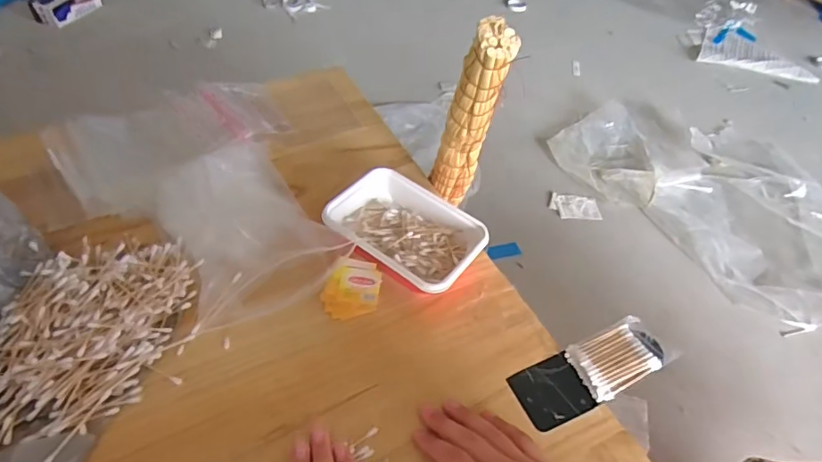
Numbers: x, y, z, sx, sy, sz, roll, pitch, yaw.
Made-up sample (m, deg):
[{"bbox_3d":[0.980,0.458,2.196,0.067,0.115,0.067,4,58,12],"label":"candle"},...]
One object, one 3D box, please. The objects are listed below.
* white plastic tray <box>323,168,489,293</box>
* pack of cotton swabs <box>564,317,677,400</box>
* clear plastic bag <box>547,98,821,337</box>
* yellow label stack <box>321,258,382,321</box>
[{"bbox_3d":[-0.007,0.000,0.599,0.178,0.039,0.124,34,54,23],"label":"white plastic tray"},{"bbox_3d":[0.212,0.127,0.527,0.096,0.018,0.062,-17,52,-19],"label":"pack of cotton swabs"},{"bbox_3d":[0.915,-0.073,1.420,0.589,0.127,1.001,-27,56,-26],"label":"clear plastic bag"},{"bbox_3d":[-0.064,0.063,0.556,0.060,0.031,0.058,5,48,-1],"label":"yellow label stack"}]

